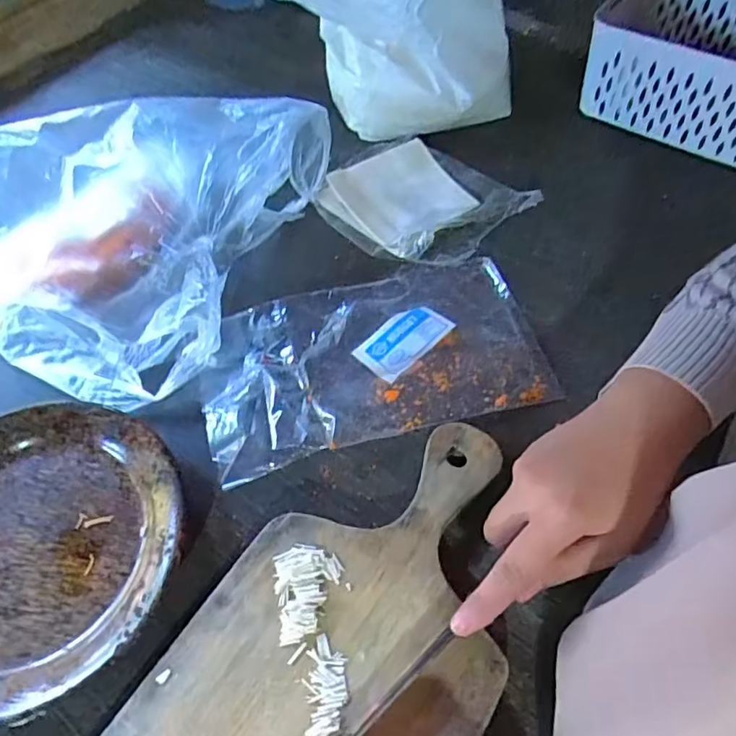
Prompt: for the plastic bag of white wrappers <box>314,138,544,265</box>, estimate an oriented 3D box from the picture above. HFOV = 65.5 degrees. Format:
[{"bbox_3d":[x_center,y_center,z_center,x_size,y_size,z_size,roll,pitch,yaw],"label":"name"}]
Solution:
[{"bbox_3d":[0.043,-0.154,0.513,0.162,0.021,0.143,35,64,22],"label":"plastic bag of white wrappers"}]

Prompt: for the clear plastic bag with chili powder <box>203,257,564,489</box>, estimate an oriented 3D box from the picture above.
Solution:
[{"bbox_3d":[0.003,-0.009,0.422,0.240,0.015,0.131,-15,57,-8],"label":"clear plastic bag with chili powder"}]

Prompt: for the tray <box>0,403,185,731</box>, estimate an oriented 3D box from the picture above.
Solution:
[{"bbox_3d":[-0.203,0.109,0.344,0.177,0.027,0.176,-1,56,1],"label":"tray"}]

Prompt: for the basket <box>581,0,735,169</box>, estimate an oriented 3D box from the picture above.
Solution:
[{"bbox_3d":[0.331,-0.300,0.560,0.201,0.087,0.160,33,63,21],"label":"basket"}]

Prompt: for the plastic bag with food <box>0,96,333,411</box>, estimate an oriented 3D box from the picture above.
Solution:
[{"bbox_3d":[-0.205,-0.129,0.455,0.256,0.101,0.272,17,59,12],"label":"plastic bag with food"}]

